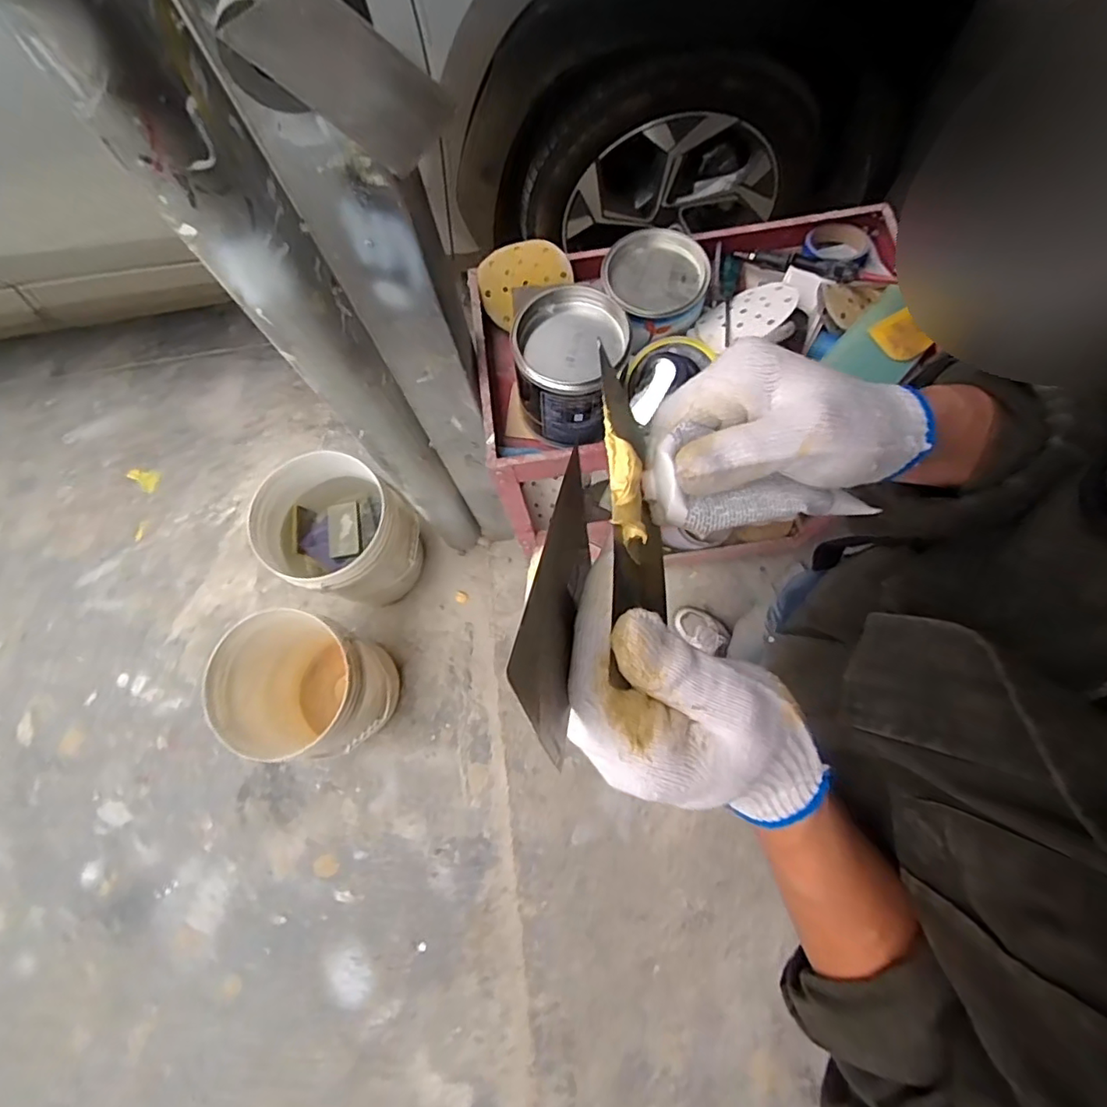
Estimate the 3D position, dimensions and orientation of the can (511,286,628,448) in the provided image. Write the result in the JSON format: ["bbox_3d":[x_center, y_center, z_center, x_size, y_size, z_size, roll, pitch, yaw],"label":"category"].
[{"bbox_3d":[0.023,-0.250,0.763,0.141,0.126,0.154,16,76,8],"label":"can"}]

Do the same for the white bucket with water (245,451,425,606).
[{"bbox_3d":[-0.492,-0.036,1.396,0.288,0.386,0.289,-1,74,4],"label":"white bucket with water"}]

